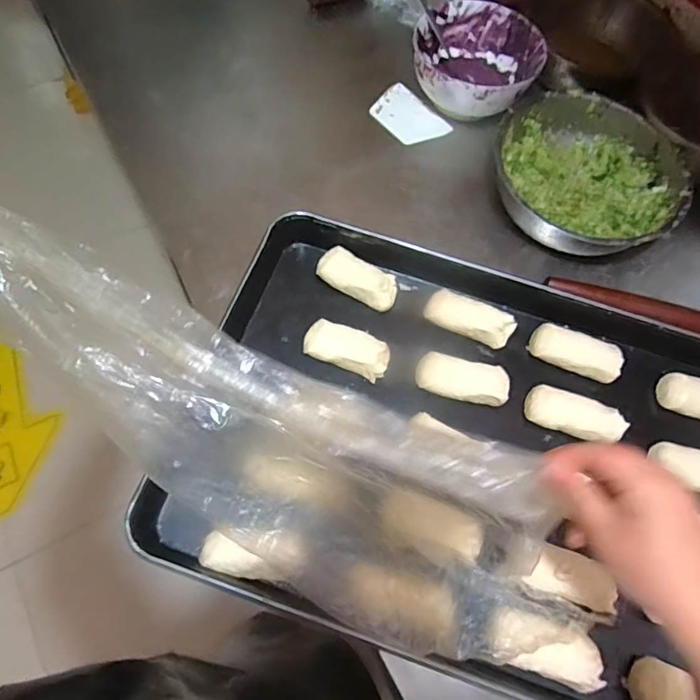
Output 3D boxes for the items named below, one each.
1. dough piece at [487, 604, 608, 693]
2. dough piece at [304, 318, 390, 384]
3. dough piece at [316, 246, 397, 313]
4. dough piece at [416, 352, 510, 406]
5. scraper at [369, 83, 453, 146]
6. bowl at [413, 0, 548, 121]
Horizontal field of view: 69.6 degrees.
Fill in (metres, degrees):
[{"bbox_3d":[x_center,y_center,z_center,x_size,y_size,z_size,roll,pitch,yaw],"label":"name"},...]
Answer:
[{"bbox_3d":[0.170,0.258,0.438,0.103,0.052,0.045,19,64,5],"label":"dough piece"},{"bbox_3d":[-0.003,0.000,0.549,0.092,0.024,0.043,19,65,6],"label":"dough piece"},{"bbox_3d":[0.009,-0.085,0.585,0.098,0.031,0.043,31,66,11],"label":"dough piece"},{"bbox_3d":[0.121,0.032,0.539,0.096,0.024,0.040,13,64,3],"label":"dough piece"},{"bbox_3d":[0.081,-0.343,0.731,0.079,0.004,0.120,-33,71,-18],"label":"scraper"},{"bbox_3d":[0.174,-0.401,0.720,0.169,0.083,0.177,1,64,-3],"label":"bowl"}]

